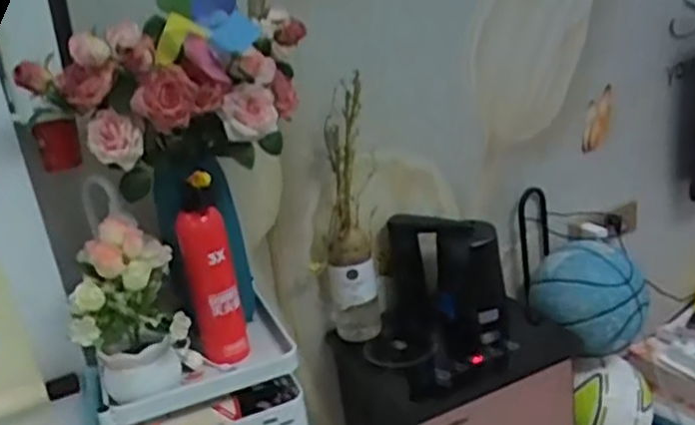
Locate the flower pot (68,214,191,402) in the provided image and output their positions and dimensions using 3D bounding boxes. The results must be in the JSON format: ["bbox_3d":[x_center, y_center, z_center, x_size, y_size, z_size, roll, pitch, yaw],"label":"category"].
[{"bbox_3d":[-0.289,0.130,0.992,0.134,0.217,0.117,-13,20,-11],"label":"flower pot"}]

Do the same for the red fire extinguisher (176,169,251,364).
[{"bbox_3d":[-0.196,0.081,1.064,0.065,0.285,0.066,-15,21,-18],"label":"red fire extinguisher"}]

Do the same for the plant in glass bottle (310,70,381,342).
[{"bbox_3d":[-0.009,0.015,1.366,0.109,0.487,0.093,-8,20,1],"label":"plant in glass bottle"}]

